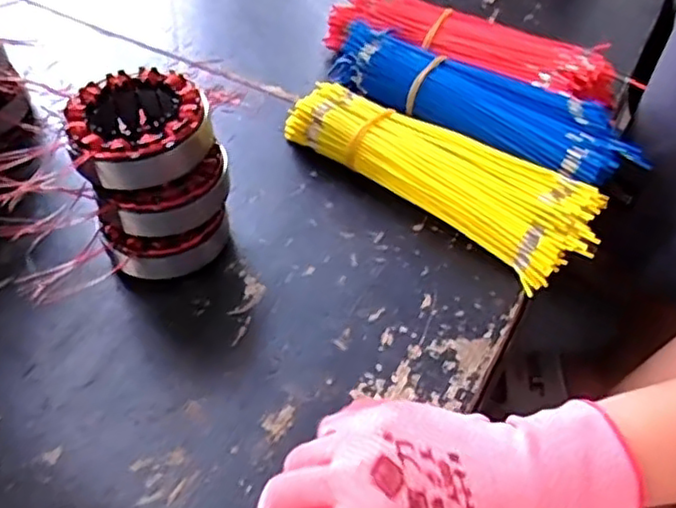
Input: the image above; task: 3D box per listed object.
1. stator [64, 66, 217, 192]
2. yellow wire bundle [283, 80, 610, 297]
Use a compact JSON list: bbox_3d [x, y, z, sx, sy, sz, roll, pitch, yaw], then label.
[{"bbox_3d":[-0.125,-0.081,0.427,0.082,0.034,0.082,2,48,-2],"label":"stator"},{"bbox_3d":[0.080,-0.063,0.526,0.249,0.045,0.089,32,54,23],"label":"yellow wire bundle"}]

